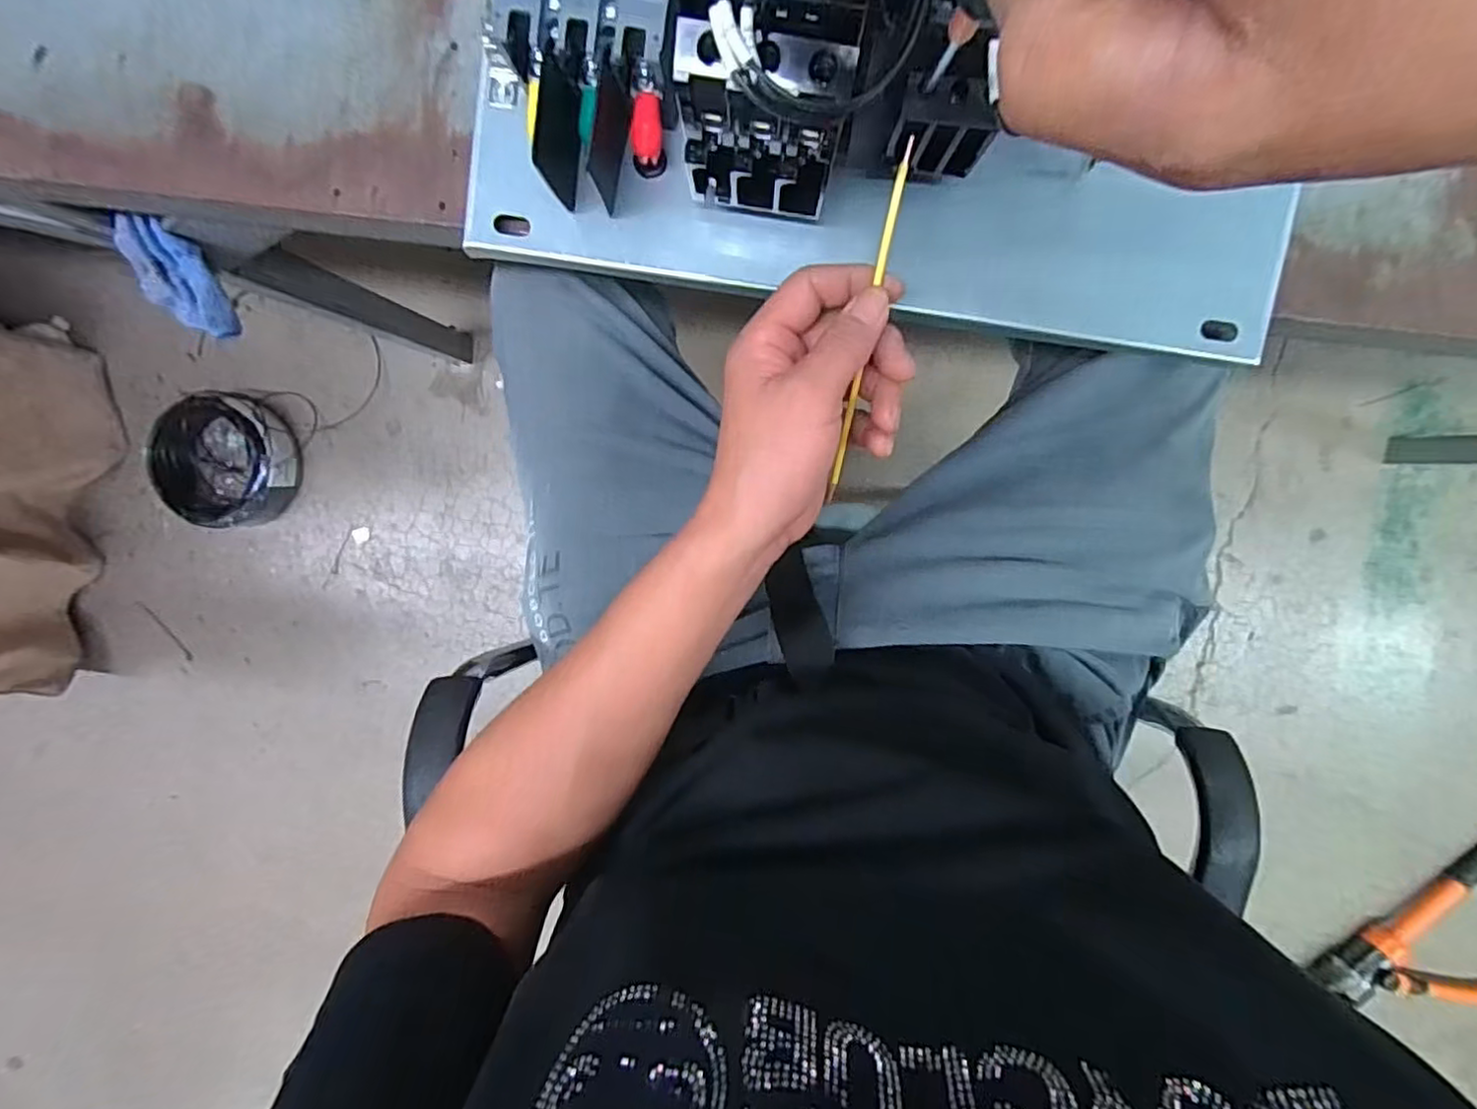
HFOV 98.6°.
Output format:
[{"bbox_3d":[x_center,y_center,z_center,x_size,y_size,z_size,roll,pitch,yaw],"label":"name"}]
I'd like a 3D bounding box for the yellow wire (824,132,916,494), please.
[{"bbox_3d":[0.066,-0.113,0.321,0.006,0.004,0.164,8,118,1],"label":"yellow wire"}]

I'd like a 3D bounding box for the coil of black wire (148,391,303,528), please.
[{"bbox_3d":[-0.791,-0.144,0.974,0.207,0.079,0.201,6,97,1],"label":"coil of black wire"}]

